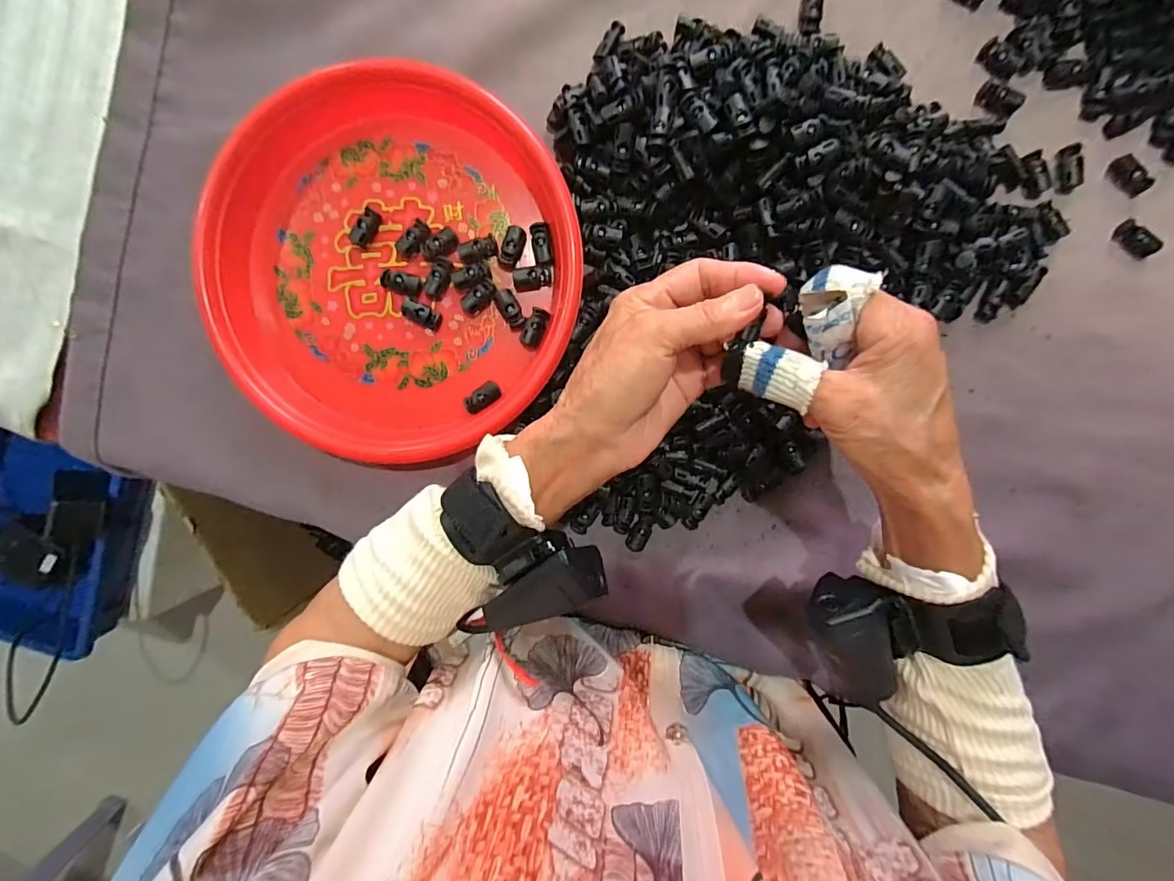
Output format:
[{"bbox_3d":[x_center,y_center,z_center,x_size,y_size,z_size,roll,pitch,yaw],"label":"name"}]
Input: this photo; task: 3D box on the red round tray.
[{"bbox_3d":[-0.135,-0.116,0.346,0.252,0.030,0.254,0,95,2],"label":"red round tray"}]

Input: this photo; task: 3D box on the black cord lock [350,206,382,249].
[{"bbox_3d":[-0.155,-0.148,0.350,0.014,0.009,0.026,32,95,-1],"label":"black cord lock"}]

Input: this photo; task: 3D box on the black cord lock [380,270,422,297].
[{"bbox_3d":[-0.132,-0.112,0.355,0.030,0.008,0.013,14,95,1],"label":"black cord lock"}]

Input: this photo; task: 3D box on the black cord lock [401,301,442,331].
[{"bbox_3d":[-0.118,-0.089,0.355,0.027,0.012,0.013,28,95,-1],"label":"black cord lock"}]

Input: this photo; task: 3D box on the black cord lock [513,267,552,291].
[{"bbox_3d":[-0.038,-0.114,0.354,0.026,0.012,0.015,-2,95,2],"label":"black cord lock"}]

